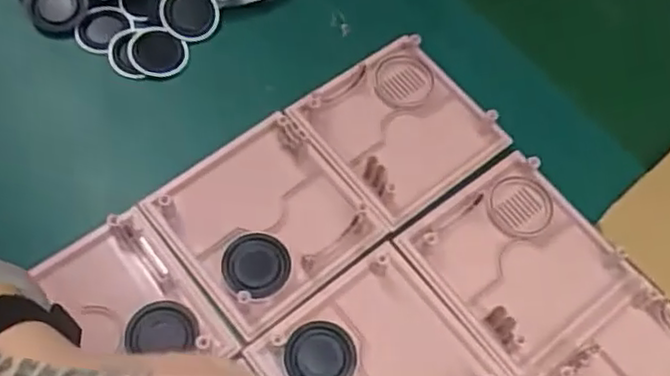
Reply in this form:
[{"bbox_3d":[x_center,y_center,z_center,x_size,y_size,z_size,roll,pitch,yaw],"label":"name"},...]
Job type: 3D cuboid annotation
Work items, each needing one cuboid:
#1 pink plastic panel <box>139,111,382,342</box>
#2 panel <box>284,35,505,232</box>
[{"bbox_3d":[-0.042,0.019,0.415,0.106,0.011,0.108,-35,71,-20],"label":"pink plastic panel"},{"bbox_3d":[0.044,-0.040,0.452,0.105,0.022,0.104,-34,70,-20],"label":"panel"}]

